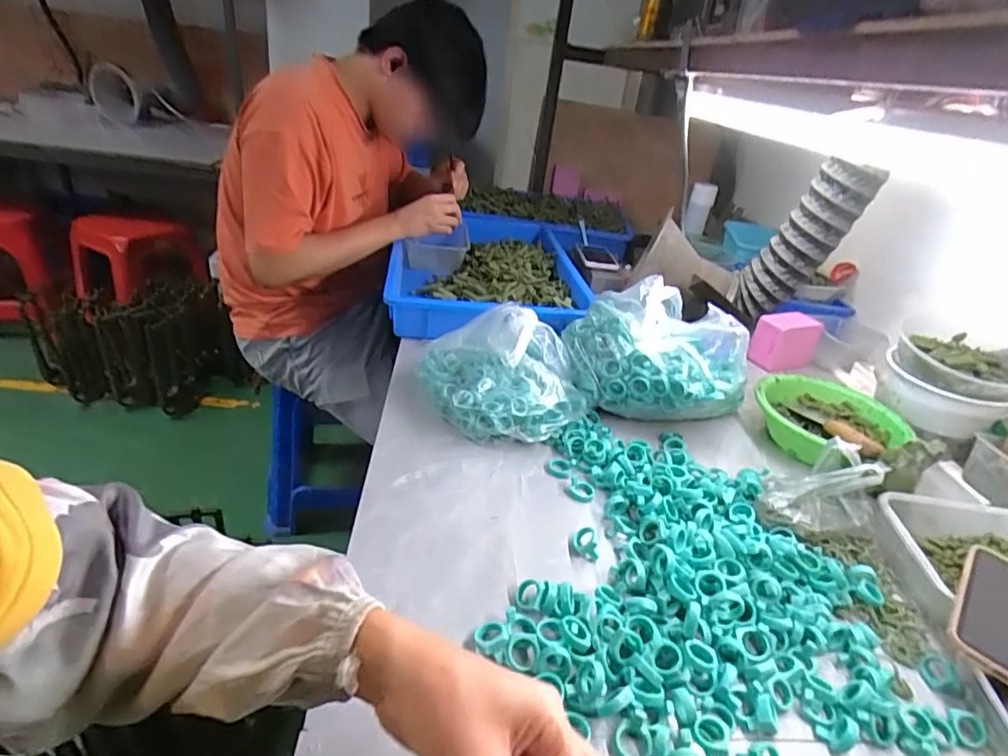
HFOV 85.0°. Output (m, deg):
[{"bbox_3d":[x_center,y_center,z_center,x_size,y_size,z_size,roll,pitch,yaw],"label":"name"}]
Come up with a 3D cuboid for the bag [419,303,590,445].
[{"bbox_3d":[-0.003,-0.007,0.725,0.230,0.119,0.155,7,29,-1],"label":"bag"}]

